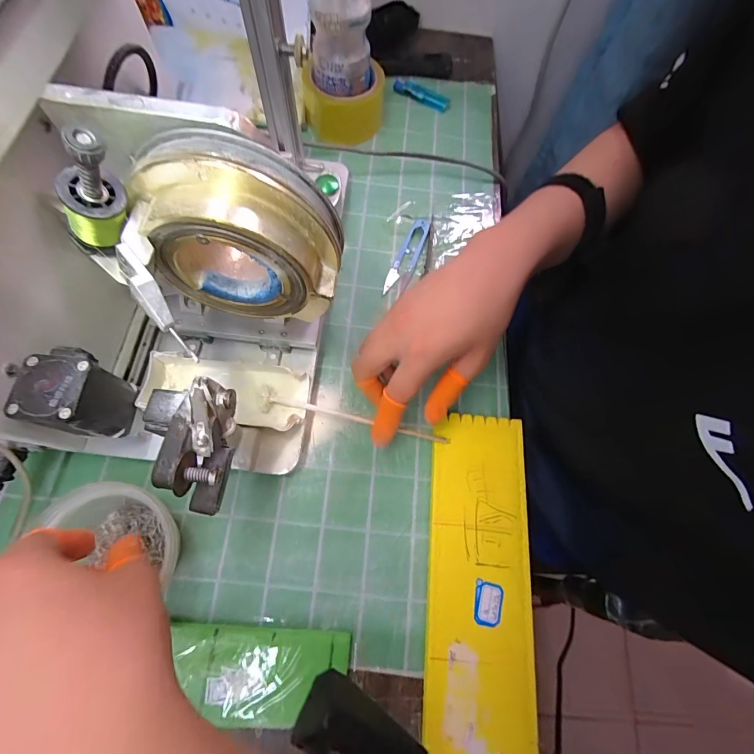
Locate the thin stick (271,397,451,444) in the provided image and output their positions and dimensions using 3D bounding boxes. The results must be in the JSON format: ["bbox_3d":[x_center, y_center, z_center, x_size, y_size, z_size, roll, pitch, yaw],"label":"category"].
[{"bbox_3d":[-0.013,0.038,0.322,0.158,0.006,0.006,14,69,-5],"label":"thin stick"}]

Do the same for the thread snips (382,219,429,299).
[{"bbox_3d":[0.035,-0.138,0.404,0.024,0.011,0.105,21,70,4],"label":"thread snips"}]

